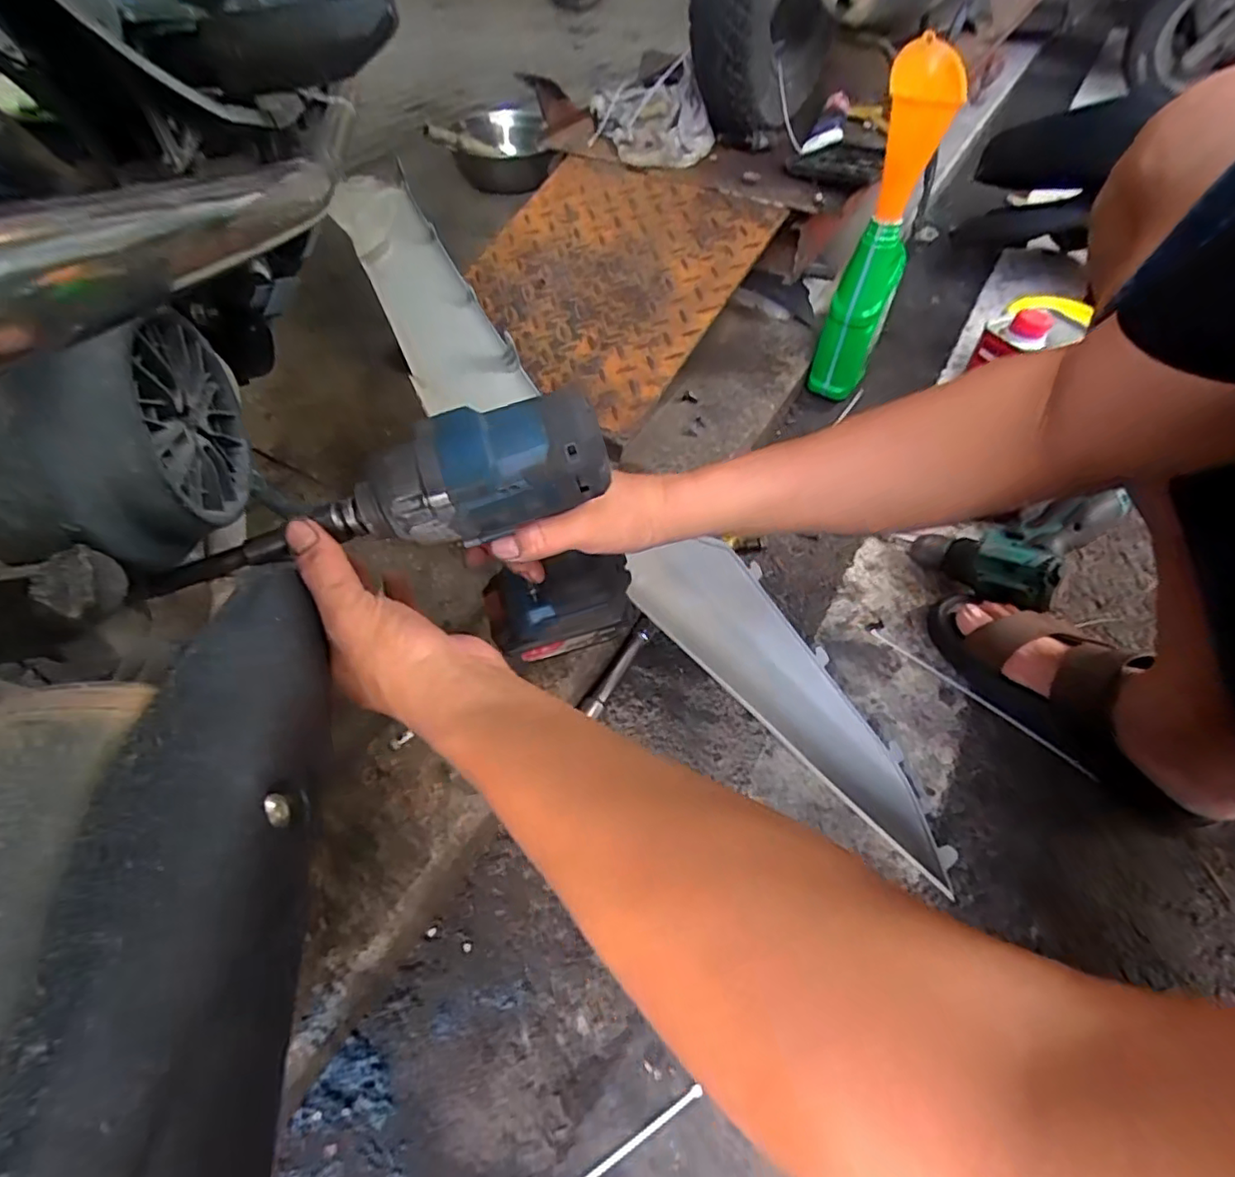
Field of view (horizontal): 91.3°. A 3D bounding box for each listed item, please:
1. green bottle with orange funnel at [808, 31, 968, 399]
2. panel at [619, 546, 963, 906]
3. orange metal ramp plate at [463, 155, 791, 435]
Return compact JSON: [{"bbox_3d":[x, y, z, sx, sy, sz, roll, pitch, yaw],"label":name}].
[{"bbox_3d":[0.322,-0.421,0.748,0.078,0.357,0.094,20,54,17],"label":"green bottle with orange funnel"},{"bbox_3d":[0.156,0.091,0.551,0.105,0.049,0.350,-33,71,-23],"label":"panel"},{"bbox_3d":[-0.021,-0.437,0.823,0.361,0.014,0.423,27,73,18],"label":"orange metal ramp plate"}]

